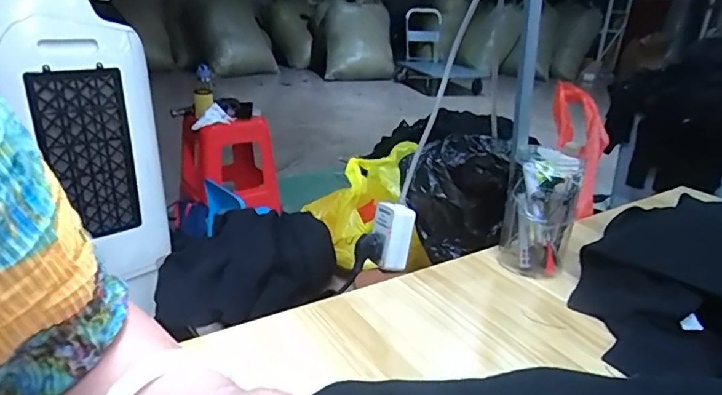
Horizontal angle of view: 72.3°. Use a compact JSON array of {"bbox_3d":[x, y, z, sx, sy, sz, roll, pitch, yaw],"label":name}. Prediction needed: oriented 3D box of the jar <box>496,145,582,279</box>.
[{"bbox_3d":[0.227,0.019,0.630,0.082,0.146,0.076,10,24,17],"label":"jar"}]

